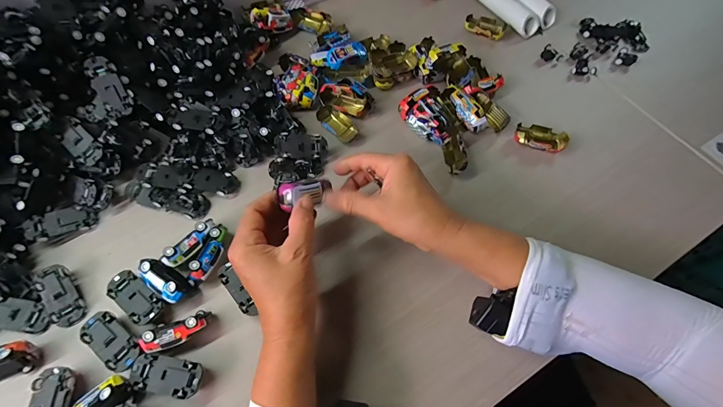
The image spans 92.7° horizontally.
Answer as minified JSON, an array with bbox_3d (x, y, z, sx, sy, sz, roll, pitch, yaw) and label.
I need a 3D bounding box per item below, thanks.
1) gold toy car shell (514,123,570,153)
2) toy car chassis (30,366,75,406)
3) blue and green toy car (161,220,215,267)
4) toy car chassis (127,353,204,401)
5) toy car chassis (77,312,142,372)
[{"bbox_3d":[0.228,-0.082,0.440,0.063,0.017,0.033,24,65,12],"label":"gold toy car shell"},{"bbox_3d":[-0.269,0.177,0.300,0.032,0.021,0.063,-4,63,-3],"label":"toy car chassis"},{"bbox_3d":[-0.179,0.044,0.367,0.019,0.027,0.060,37,68,17],"label":"blue and green toy car"},{"bbox_3d":[-0.172,0.154,0.309,0.060,0.021,0.028,10,63,5],"label":"toy car chassis"},{"bbox_3d":[-0.232,0.130,0.326,0.064,0.021,0.028,34,67,16],"label":"toy car chassis"}]

